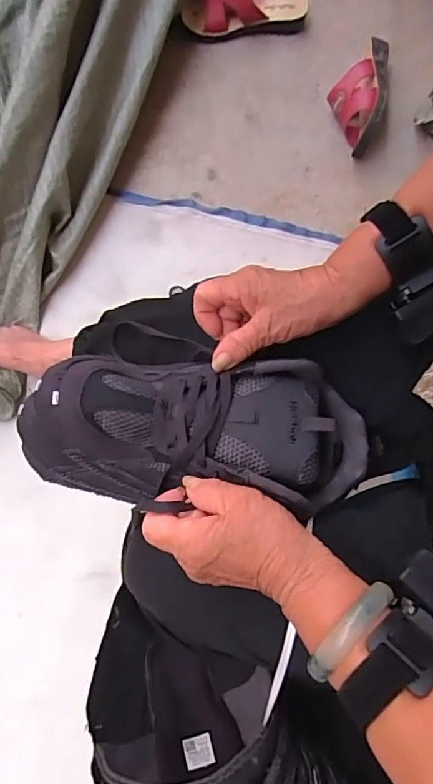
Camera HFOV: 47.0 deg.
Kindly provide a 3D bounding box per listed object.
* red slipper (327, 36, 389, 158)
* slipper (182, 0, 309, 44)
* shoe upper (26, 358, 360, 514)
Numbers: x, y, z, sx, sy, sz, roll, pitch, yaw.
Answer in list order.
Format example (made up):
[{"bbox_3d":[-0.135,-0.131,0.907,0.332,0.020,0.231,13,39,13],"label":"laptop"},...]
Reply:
[{"bbox_3d":[0.244,-0.509,0.866,0.091,0.076,0.183,16,78,5],"label":"red slipper"},{"bbox_3d":[0.052,-0.705,0.903,0.223,0.078,0.071,-10,77,-1],"label":"slipper"},{"bbox_3d":[-0.024,0.029,0.406,0.284,0.092,0.115,1,77,5],"label":"shoe upper"}]

